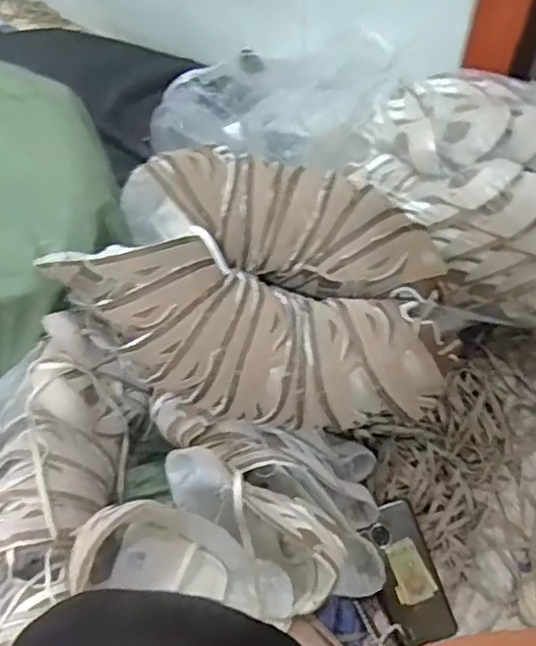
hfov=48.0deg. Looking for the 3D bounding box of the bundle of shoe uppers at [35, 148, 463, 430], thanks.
[{"bbox_3d":[-0.031,-0.056,0.735,0.452,0.127,0.322,2,56,3],"label":"bundle of shoe uppers"}]

